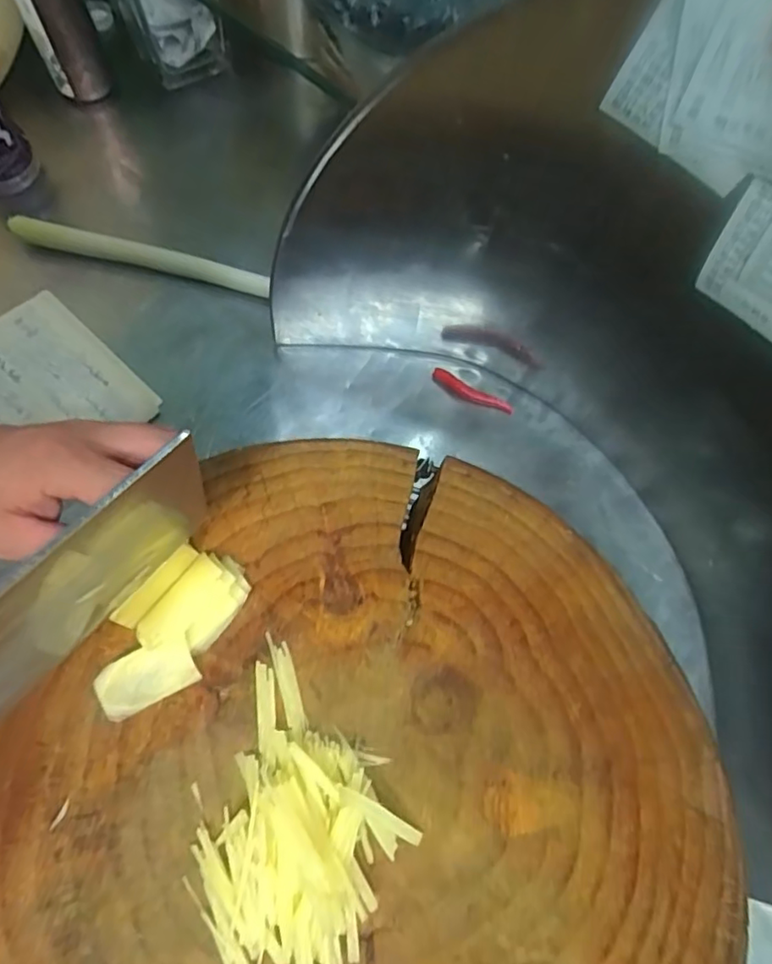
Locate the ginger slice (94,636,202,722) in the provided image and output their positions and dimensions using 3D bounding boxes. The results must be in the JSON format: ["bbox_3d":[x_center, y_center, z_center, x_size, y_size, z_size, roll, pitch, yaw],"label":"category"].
[{"bbox_3d":[-0.127,0.103,0.308,0.050,0.004,0.028,-26,94,-9],"label":"ginger slice"}]

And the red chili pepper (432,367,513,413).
[{"bbox_3d":[0.077,-0.080,0.530,0.078,0.010,0.017,32,70,10],"label":"red chili pepper"}]

